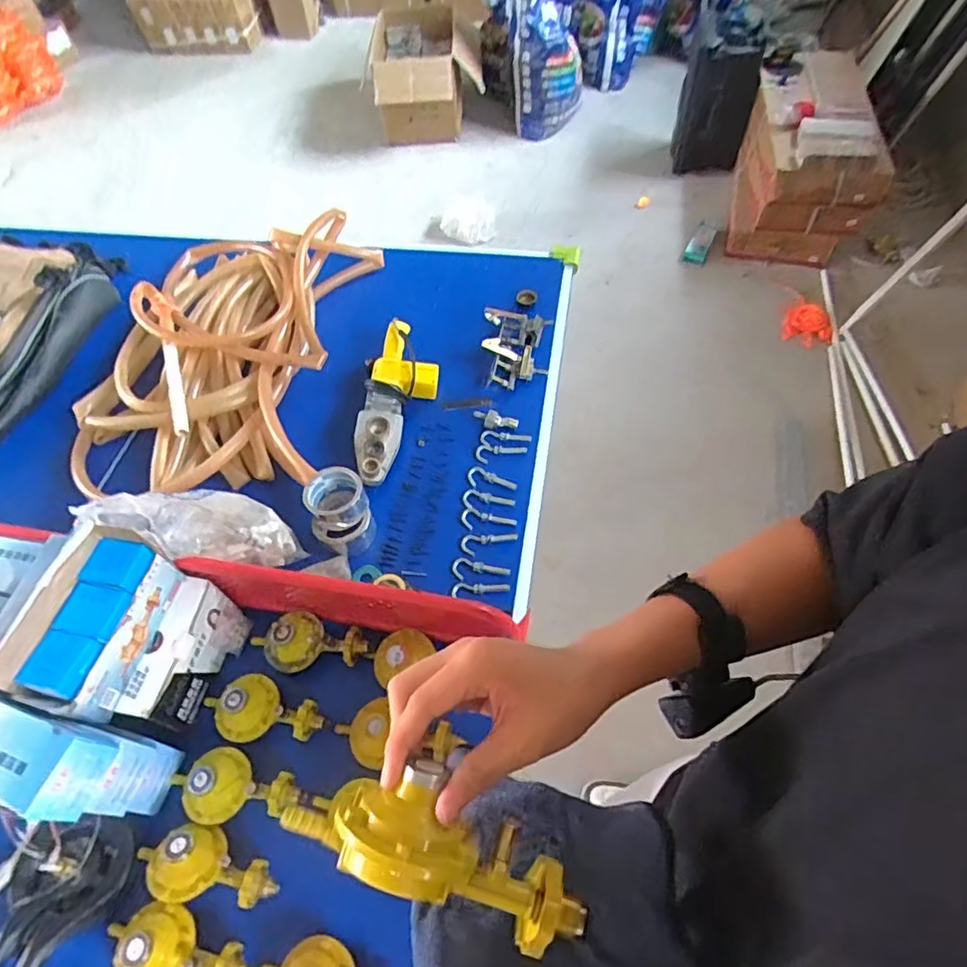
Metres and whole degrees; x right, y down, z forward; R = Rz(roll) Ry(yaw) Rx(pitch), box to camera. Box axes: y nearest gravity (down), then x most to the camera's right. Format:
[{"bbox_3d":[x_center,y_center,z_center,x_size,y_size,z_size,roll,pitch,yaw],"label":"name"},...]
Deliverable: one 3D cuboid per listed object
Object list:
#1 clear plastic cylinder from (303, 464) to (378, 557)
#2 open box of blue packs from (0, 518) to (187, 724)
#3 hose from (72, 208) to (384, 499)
[{"bbox_3d":[-0.221,0.041,0.914,0.088,0.088,0.112,-16,57,-7],"label":"clear plastic cylinder"},{"bbox_3d":[-0.459,0.153,0.687,0.086,0.139,0.201,9,58,12],"label":"open box of blue packs"},{"bbox_3d":[-0.487,-0.275,1.113,0.439,0.091,0.630,0,56,4],"label":"hose"}]

